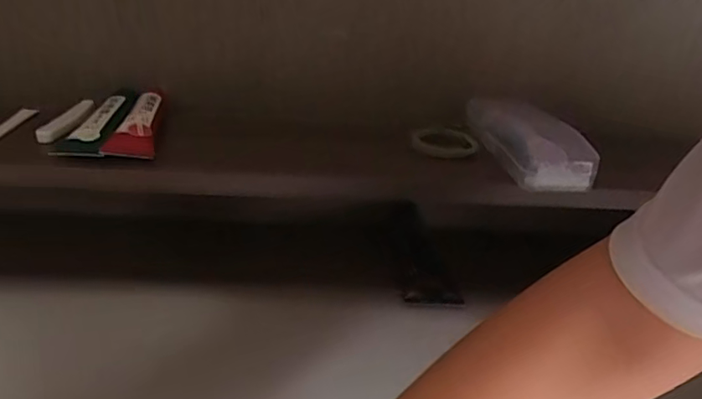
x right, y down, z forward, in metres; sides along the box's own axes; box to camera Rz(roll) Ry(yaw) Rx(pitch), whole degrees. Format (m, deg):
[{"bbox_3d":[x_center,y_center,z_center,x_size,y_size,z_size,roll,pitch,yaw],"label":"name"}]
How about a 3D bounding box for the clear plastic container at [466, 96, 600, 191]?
[{"bbox_3d":[0.133,-0.052,0.421,0.053,0.031,0.149,3,26,-4],"label":"clear plastic container"}]

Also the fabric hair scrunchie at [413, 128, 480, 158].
[{"bbox_3d":[0.073,-0.046,0.421,0.049,0.009,0.047,7,26,5],"label":"fabric hair scrunchie"}]

